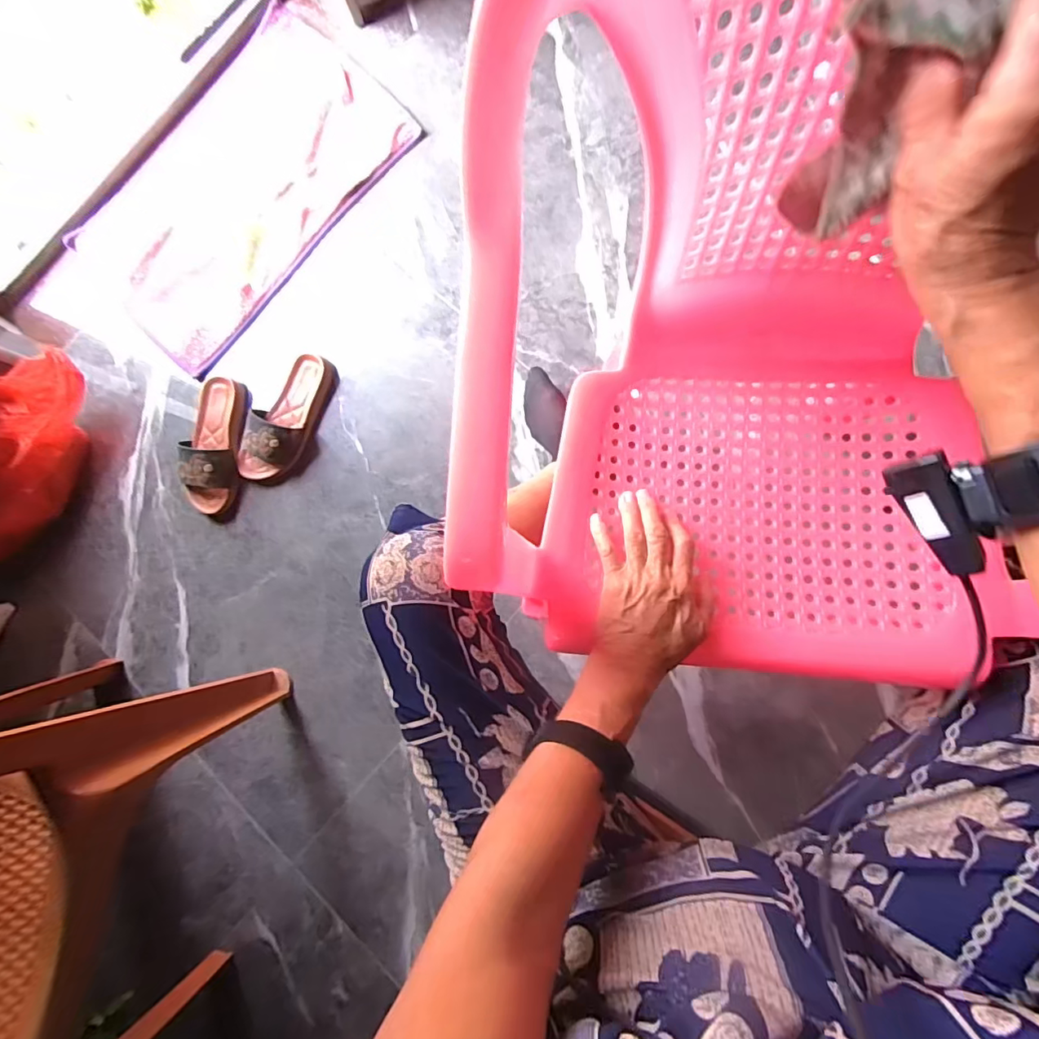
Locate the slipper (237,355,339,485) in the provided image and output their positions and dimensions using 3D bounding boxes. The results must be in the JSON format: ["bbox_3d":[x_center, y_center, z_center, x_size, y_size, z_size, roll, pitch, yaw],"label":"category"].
[{"bbox_3d":[-0.378,-0.162,0.830,0.093,0.056,0.220,27,88,10],"label":"slipper"}]

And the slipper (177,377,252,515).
[{"bbox_3d":[-0.492,-0.120,0.838,0.078,0.059,0.217,4,84,8],"label":"slipper"}]

